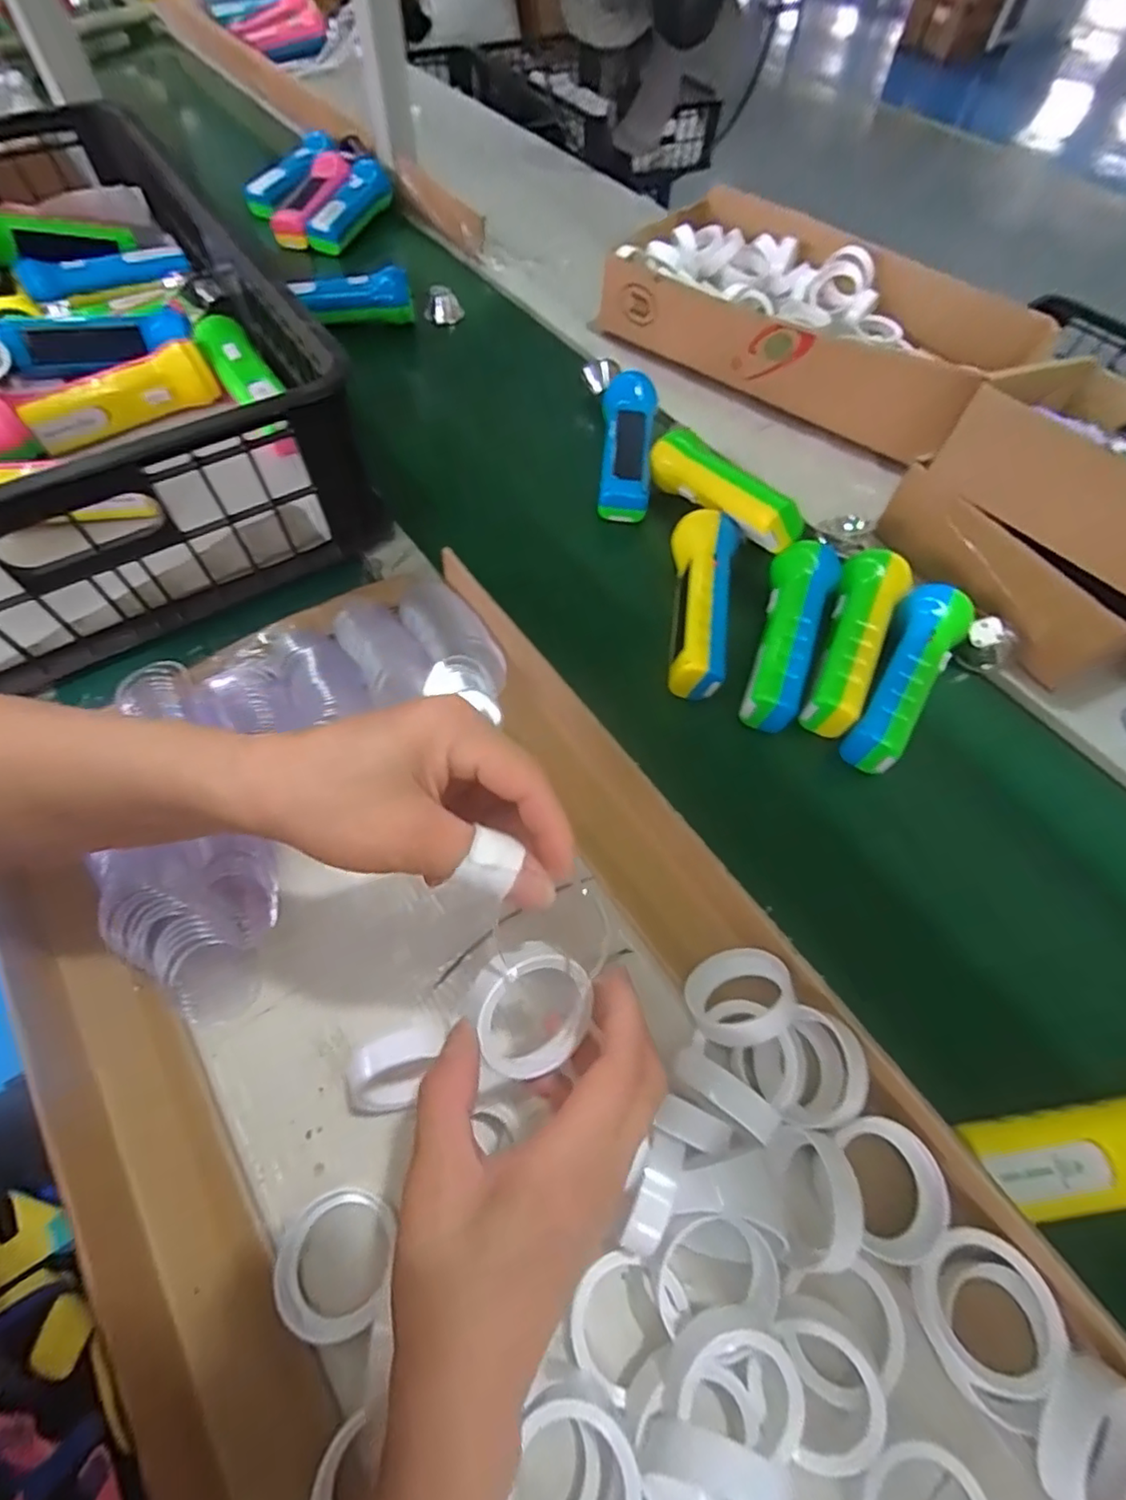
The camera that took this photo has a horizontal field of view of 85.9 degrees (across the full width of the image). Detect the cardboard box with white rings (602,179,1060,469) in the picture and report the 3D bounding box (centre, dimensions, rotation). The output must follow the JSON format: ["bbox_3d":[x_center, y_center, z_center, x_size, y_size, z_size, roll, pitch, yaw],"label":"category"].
[{"bbox_3d":[0.259,-0.456,0.633,0.396,0.075,0.223,36,65,16],"label":"cardboard box with white rings"}]

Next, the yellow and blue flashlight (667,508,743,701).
[{"bbox_3d":[0.104,-0.117,0.467,0.050,0.043,0.155,12,61,4],"label":"yellow and blue flashlight"}]

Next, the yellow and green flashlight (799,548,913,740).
[{"bbox_3d":[0.219,-0.088,0.458,0.052,0.049,0.161,25,63,11],"label":"yellow and green flashlight"}]

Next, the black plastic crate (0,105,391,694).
[{"bbox_3d":[-0.443,-0.318,0.496,0.395,0.131,0.556,-29,66,-18],"label":"black plastic crate"}]

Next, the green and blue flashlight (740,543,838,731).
[{"bbox_3d":[0.169,-0.089,0.457,0.044,0.047,0.152,21,62,9],"label":"green and blue flashlight"}]

